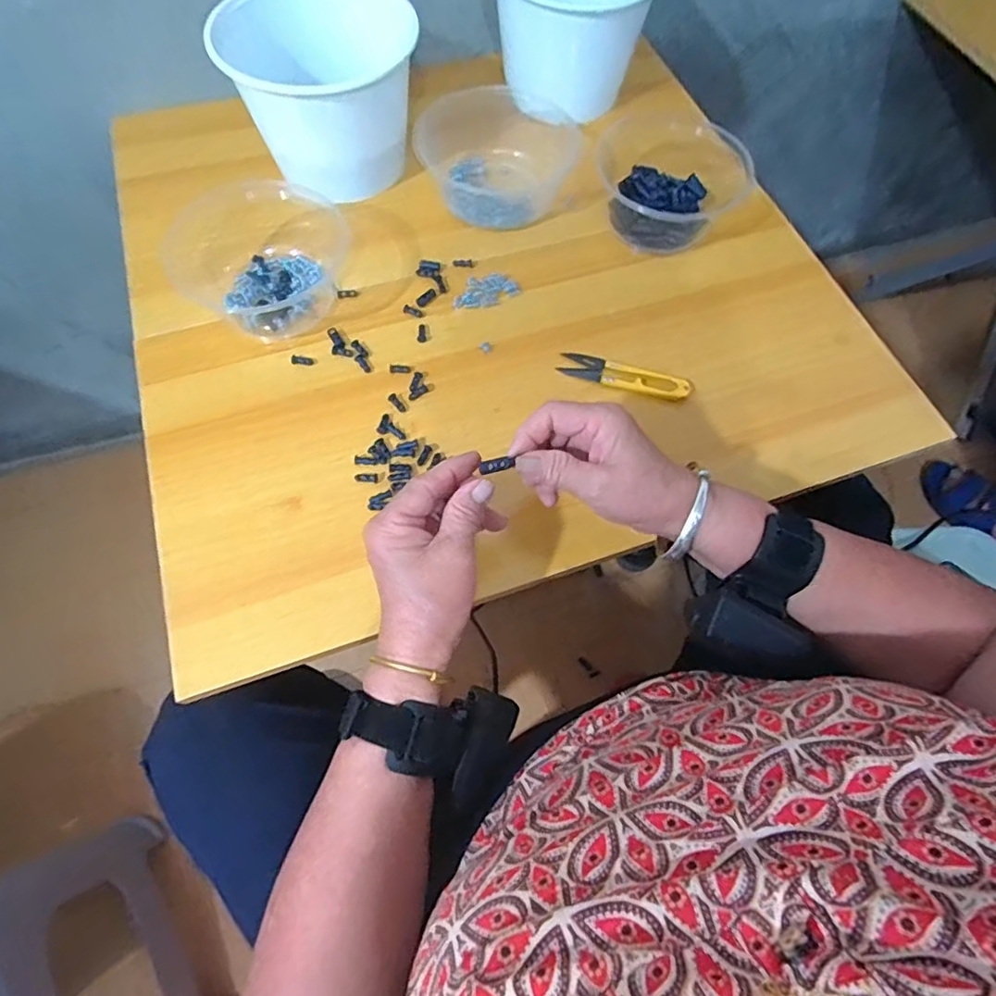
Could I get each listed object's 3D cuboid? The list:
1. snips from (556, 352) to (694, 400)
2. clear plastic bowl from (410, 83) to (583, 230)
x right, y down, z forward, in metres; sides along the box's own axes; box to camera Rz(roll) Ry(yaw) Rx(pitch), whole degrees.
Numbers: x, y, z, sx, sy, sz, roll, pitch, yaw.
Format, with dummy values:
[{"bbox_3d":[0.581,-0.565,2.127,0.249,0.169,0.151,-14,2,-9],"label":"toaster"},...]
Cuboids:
[{"bbox_3d":[0.101,-0.096,0.451,0.103,0.013,0.025,20,65,6],"label":"snips"},{"bbox_3d":[0.001,-0.319,0.524,0.128,0.050,0.132,1,65,-3],"label":"clear plastic bowl"}]

